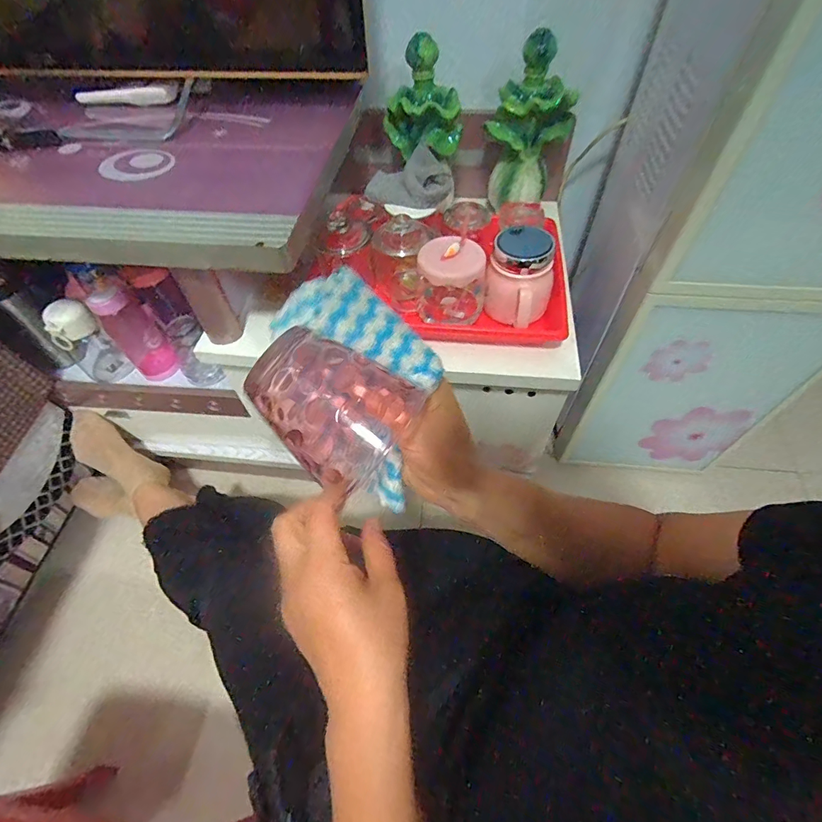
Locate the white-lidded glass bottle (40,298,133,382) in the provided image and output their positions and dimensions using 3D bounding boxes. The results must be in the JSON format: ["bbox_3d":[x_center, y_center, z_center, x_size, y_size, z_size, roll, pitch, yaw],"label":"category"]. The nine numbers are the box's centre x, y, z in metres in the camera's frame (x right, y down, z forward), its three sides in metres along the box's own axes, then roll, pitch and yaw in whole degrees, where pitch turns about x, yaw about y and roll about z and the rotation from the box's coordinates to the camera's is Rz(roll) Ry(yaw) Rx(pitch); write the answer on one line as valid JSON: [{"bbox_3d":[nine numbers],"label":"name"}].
[{"bbox_3d":[-0.559,-0.116,0.729,0.060,0.169,0.068,30,62,21],"label":"white-lidded glass bottle"}]

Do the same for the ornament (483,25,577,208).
[{"bbox_3d":[0.186,-0.441,0.664,0.113,0.215,0.111,21,59,15],"label":"ornament"}]

